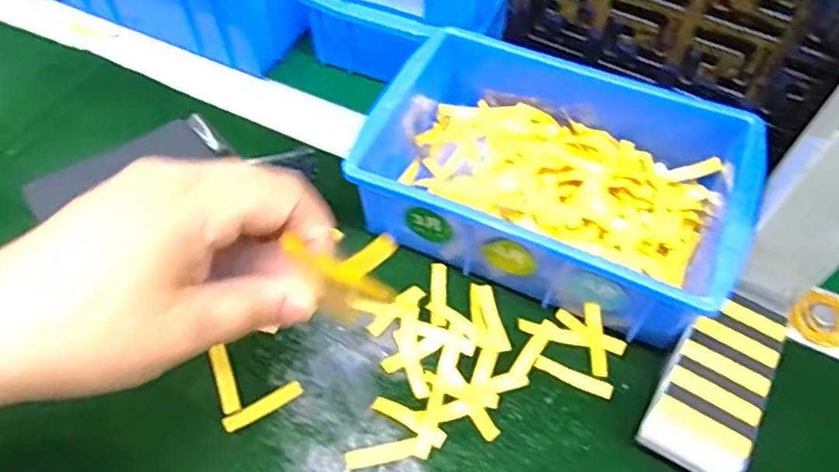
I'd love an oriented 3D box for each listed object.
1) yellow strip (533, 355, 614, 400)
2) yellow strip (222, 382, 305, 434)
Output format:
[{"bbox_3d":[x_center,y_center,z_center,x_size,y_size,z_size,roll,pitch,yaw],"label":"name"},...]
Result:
[{"bbox_3d":[0.080,0.073,0.315,0.040,0.004,0.008,22,57,14],"label":"yellow strip"},{"bbox_3d":[-0.077,0.084,0.302,0.040,0.004,0.008,-26,59,-18],"label":"yellow strip"}]

